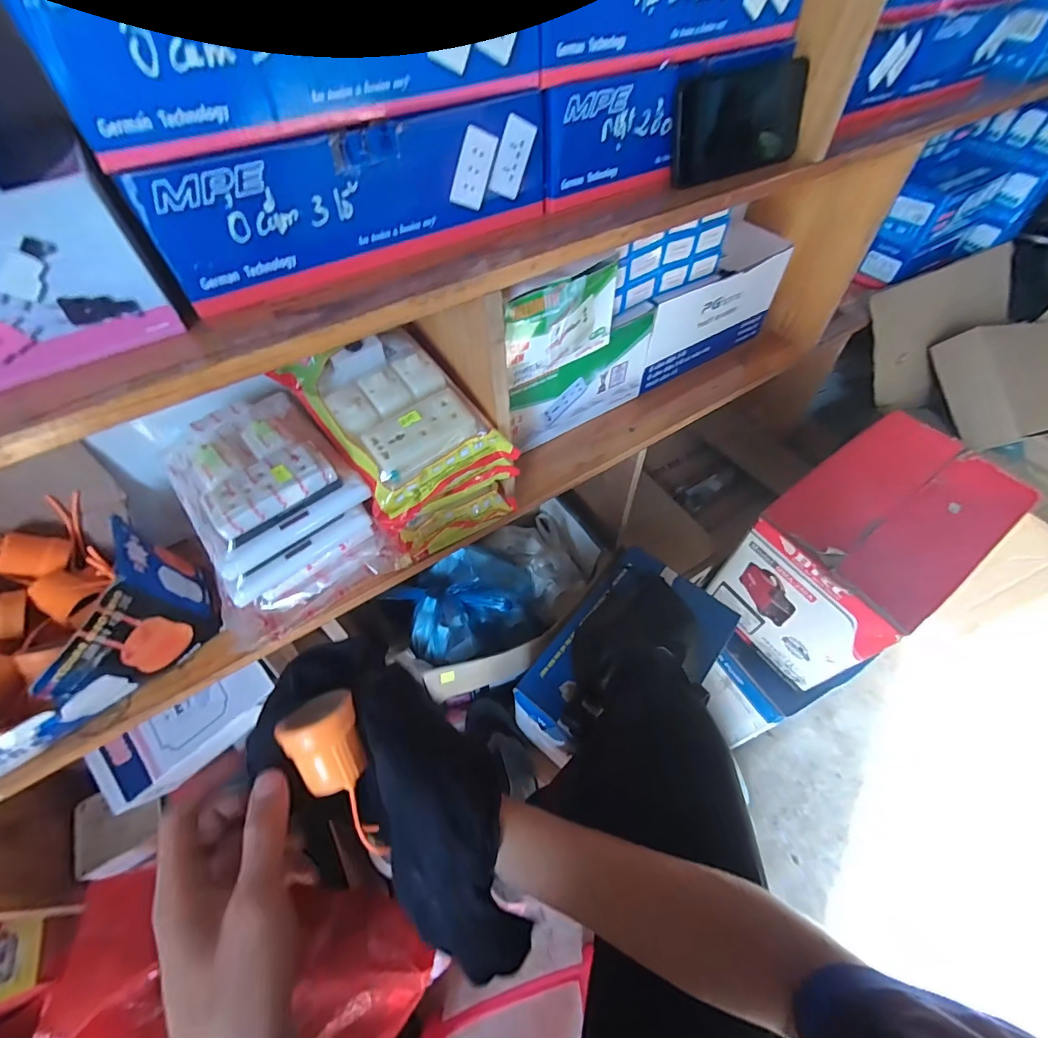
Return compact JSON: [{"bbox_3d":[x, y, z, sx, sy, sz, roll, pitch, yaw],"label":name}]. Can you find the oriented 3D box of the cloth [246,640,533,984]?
[{"bbox_3d":[-0.069,0.195,0.298,0.104,0.053,0.251,-32,89,-21],"label":"cloth"}]

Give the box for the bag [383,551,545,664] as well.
[{"bbox_3d":[-0.089,0.147,0.786,0.230,0.125,0.176,-30,58,-19],"label":"bag"}]

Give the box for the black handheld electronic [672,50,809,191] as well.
[{"bbox_3d":[0.206,-0.377,0.433,0.163,0.083,0.009,-27,47,-17],"label":"black handheld electronic"}]

